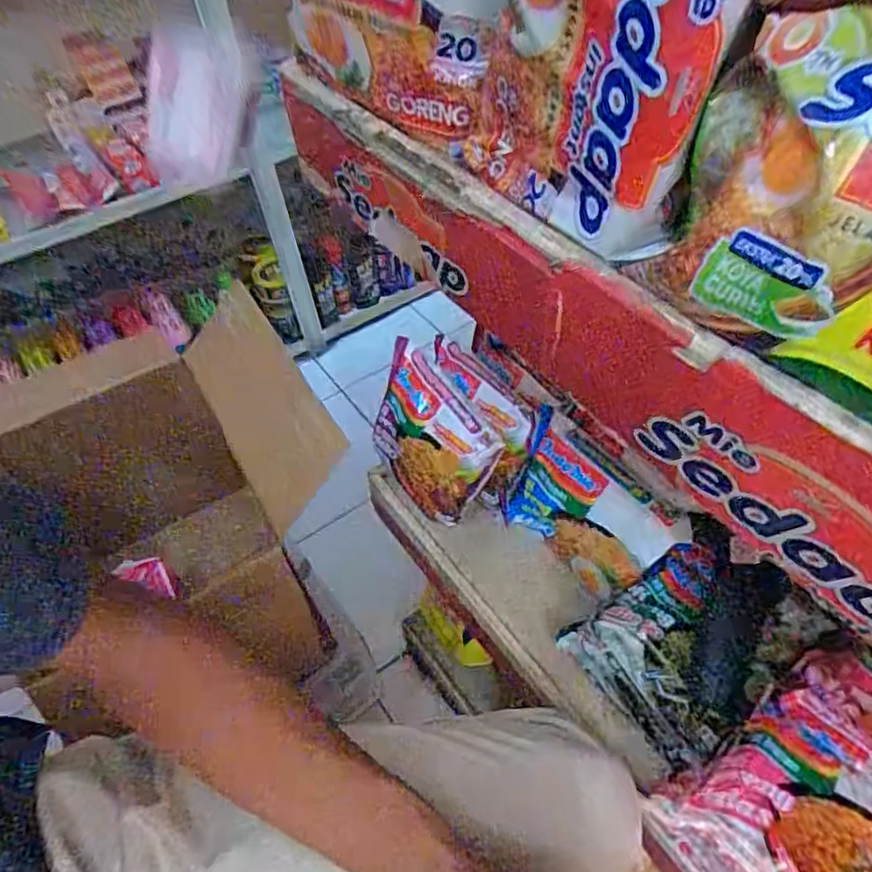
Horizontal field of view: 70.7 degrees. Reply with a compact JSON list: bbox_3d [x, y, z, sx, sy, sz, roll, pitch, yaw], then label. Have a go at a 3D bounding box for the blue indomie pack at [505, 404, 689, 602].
[{"bbox_3d":[0.135,0.068,0.549,0.032,0.113,0.149,-14,46,-40],"label":"blue indomie pack"}]

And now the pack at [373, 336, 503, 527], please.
[{"bbox_3d":[-0.011,0.003,0.606,0.043,0.124,0.150,-8,49,-48],"label":"pack"}]

